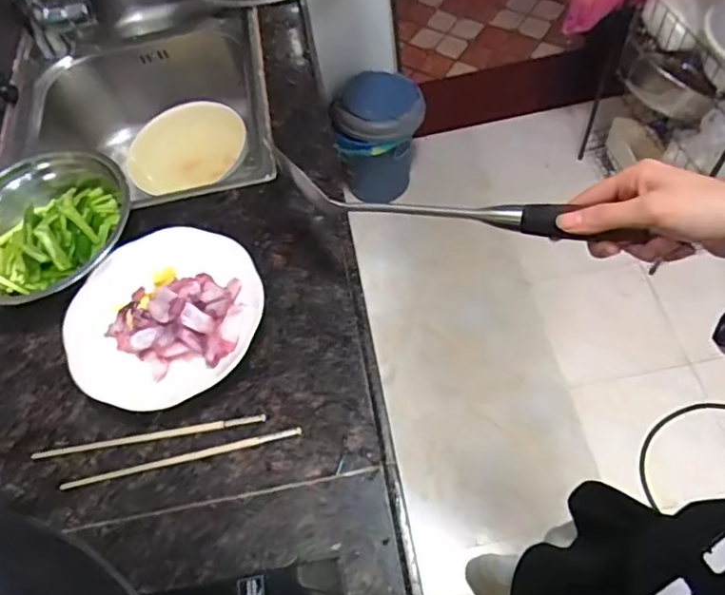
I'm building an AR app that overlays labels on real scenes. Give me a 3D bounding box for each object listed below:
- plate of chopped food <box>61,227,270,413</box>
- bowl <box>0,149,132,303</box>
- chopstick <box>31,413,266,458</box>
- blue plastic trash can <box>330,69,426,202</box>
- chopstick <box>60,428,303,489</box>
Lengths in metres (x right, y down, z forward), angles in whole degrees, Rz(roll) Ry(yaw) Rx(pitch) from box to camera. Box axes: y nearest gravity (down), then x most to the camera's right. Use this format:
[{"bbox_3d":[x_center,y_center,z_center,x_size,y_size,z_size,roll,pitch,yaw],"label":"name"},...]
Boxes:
[{"bbox_3d":[-0.213,0.017,0.619,0.204,0.051,0.181,-38,62,-13],"label":"plate of chopped food"},{"bbox_3d":[-0.369,-0.077,0.662,0.187,0.097,0.153,-19,60,-2],"label":"bowl"},{"bbox_3d":[-0.214,0.139,0.575,0.235,0.005,0.009,-11,60,3],"label":"chopstick"},{"bbox_3d":[0.051,-0.461,1.595,0.229,0.257,0.281,-3,60,7],"label":"blue plastic trash can"},{"bbox_3d":[-0.175,0.156,0.561,0.235,0.011,0.009,-14,60,1],"label":"chopstick"}]

